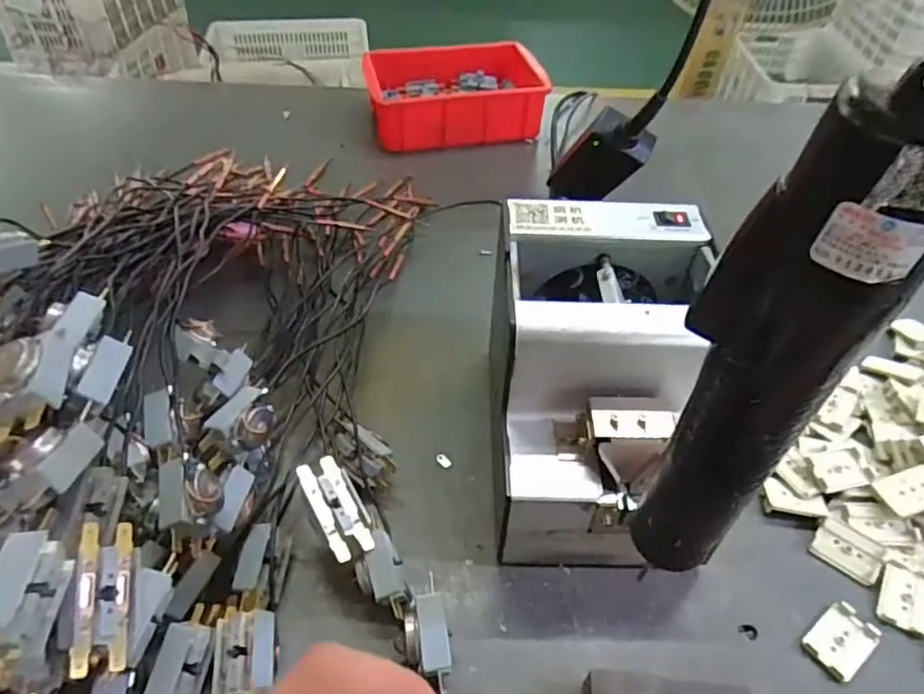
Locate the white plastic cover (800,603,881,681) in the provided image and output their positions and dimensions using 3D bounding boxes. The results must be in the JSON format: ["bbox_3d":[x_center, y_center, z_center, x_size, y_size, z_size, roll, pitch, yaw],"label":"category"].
[{"bbox_3d":[0.216,0.167,0.353,0.041,0.007,0.027,-31,56,-27],"label":"white plastic cover"}]

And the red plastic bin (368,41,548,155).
[{"bbox_3d":[-0.009,-0.304,0.744,0.203,0.059,0.137,-8,48,-10],"label":"red plastic bin"}]

